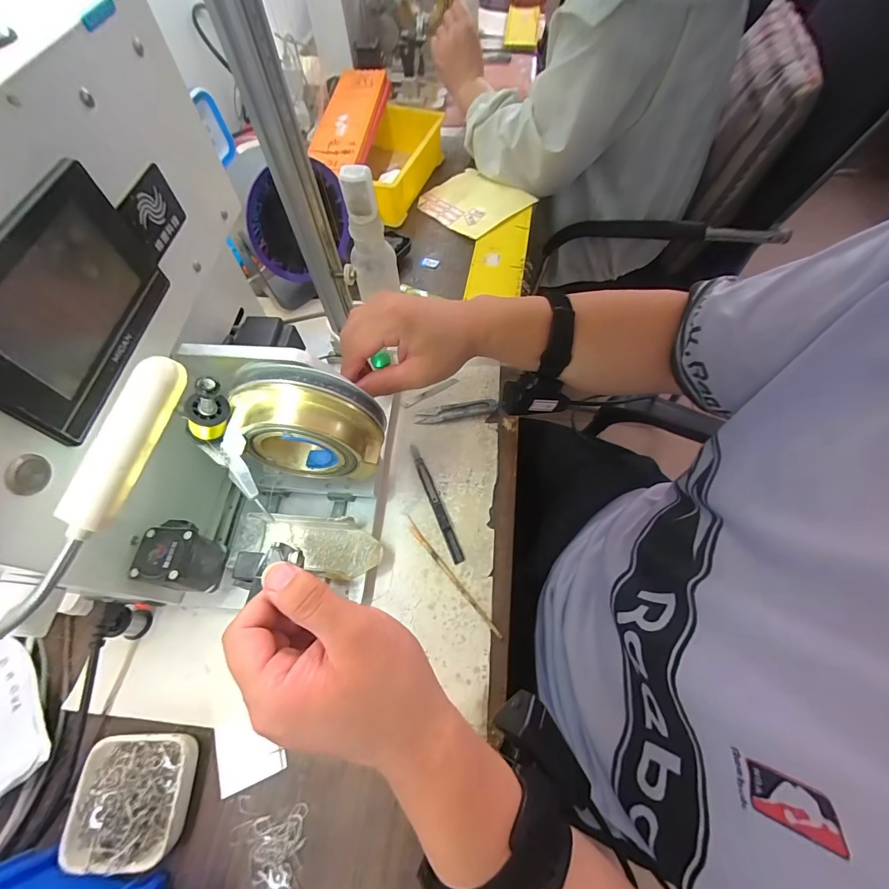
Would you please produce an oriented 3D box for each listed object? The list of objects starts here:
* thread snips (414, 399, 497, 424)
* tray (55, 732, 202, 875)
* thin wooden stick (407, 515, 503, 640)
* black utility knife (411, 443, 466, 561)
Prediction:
[{"bbox_3d":[0.014,-0.044,0.497,0.099,0.011,0.022,-9,63,-4],"label":"thread snips"},{"bbox_3d":[-0.247,0.281,0.319,0.087,0.030,0.080,-2,63,-1],"label":"tray"},{"bbox_3d":[0.005,0.133,0.408,0.009,0.004,0.149,-35,68,-17],"label":"thin wooden stick"},{"bbox_3d":[-0.011,0.062,0.443,0.012,0.008,0.142,-20,64,-10],"label":"black utility knife"}]

